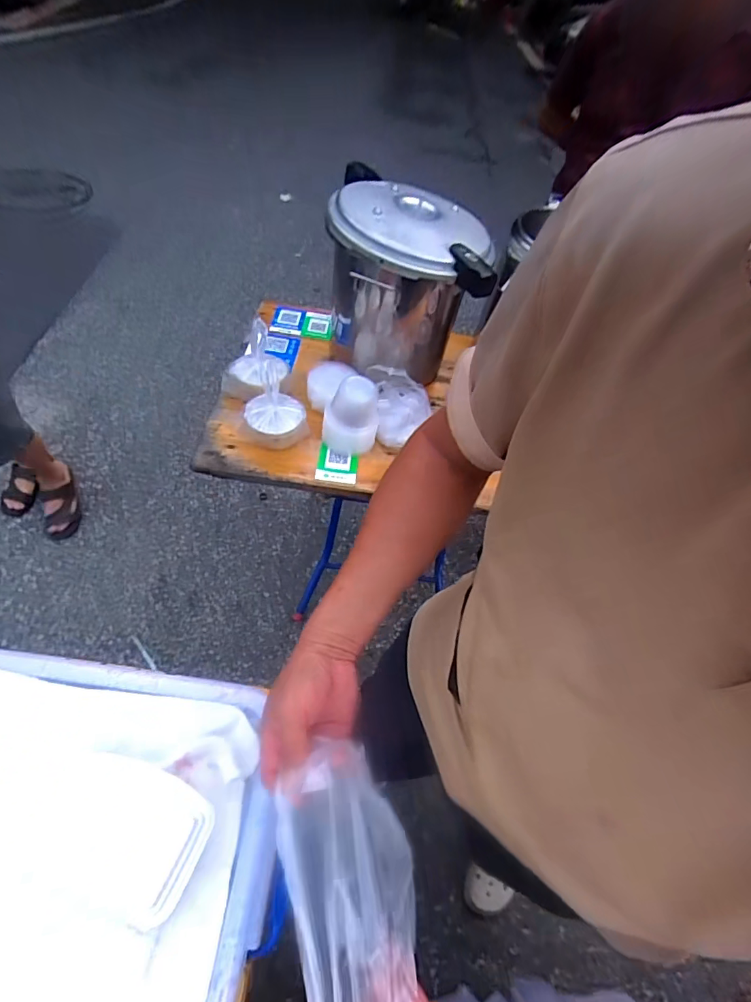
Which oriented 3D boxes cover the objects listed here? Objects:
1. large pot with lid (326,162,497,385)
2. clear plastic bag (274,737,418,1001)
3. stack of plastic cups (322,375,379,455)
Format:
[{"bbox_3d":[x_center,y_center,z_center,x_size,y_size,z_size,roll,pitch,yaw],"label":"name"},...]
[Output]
[{"bbox_3d":[0.052,-0.448,1.048,0.329,0.350,0.305,3,52,-3],"label":"large pot with lid"},{"bbox_3d":[-0.021,0.292,0.376,0.097,0.034,0.175,-12,54,-15],"label":"clear plastic bag"},{"bbox_3d":[-0.052,-0.173,0.951,0.105,0.144,0.104,0,52,-10],"label":"stack of plastic cups"}]

